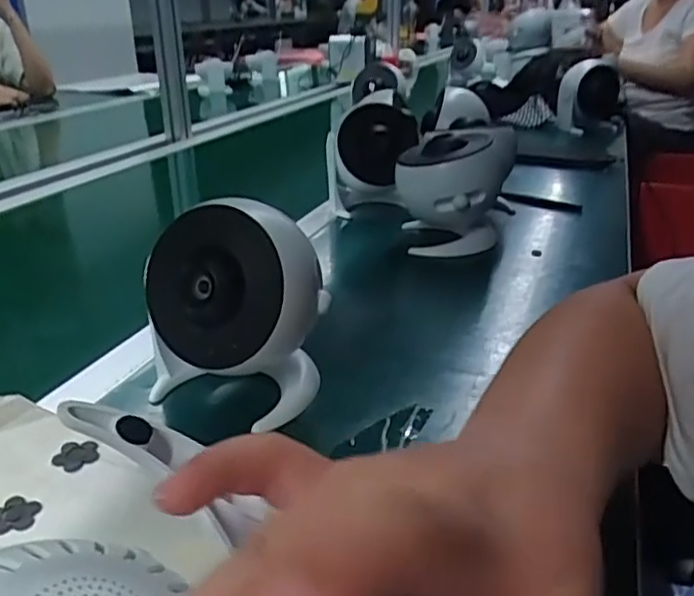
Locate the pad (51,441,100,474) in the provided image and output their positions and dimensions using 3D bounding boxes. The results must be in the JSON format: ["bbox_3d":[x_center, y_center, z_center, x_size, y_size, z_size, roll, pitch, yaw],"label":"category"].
[{"bbox_3d":[-0.164,0.096,0.404,0.025,0.004,0.022,-23,42,-29],"label":"pad"}]

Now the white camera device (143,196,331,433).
[{"bbox_3d":[-0.075,0.004,0.452,0.114,0.132,0.090,12,27,28],"label":"white camera device"}]

